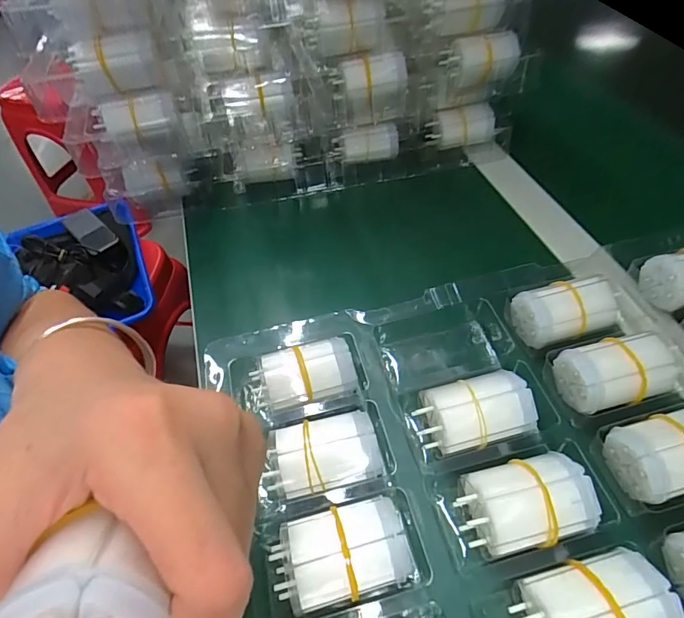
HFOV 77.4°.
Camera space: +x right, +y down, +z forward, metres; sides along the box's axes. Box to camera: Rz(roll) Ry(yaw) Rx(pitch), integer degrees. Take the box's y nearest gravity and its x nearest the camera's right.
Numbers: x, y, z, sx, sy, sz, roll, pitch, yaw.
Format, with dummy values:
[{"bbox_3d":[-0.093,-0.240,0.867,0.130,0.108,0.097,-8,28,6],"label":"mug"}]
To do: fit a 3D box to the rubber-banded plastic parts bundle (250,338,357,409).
[{"bbox_3d":[-0.024,0.039,0.270,0.061,0.024,0.033,-11,52,-4],"label":"rubber-banded plastic parts bundle"}]

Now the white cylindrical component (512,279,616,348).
[{"bbox_3d":[0.152,0.002,0.290,0.059,0.033,0.034,-10,52,-3],"label":"white cylindrical component"}]

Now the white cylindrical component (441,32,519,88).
[{"bbox_3d":[0.125,-0.228,0.387,0.061,0.037,0.036,-18,53,-10],"label":"white cylindrical component"}]

